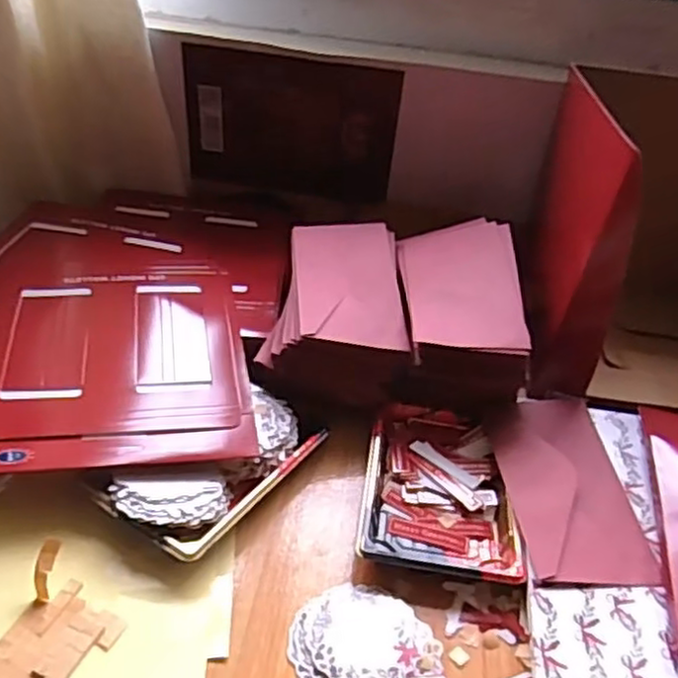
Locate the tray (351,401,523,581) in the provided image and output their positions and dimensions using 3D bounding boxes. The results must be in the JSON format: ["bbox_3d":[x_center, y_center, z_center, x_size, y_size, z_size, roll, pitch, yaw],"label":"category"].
[{"bbox_3d":[0.075,0.110,0.527,0.108,0.029,0.150,9,36,3],"label":"tray"}]

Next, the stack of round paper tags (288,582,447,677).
[{"bbox_3d":[0.020,0.187,0.426,0.096,0.007,0.079,25,40,24],"label":"stack of round paper tags"}]

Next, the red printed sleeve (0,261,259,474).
[{"bbox_3d":[-0.182,0.008,0.579,0.200,0.008,0.246,-2,40,-14],"label":"red printed sleeve"}]

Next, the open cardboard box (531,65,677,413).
[{"bbox_3d":[0.302,-0.087,0.655,0.209,0.242,0.260,9,35,4],"label":"open cardboard box"}]

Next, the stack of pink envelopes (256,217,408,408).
[{"bbox_3d":[-0.005,-0.031,0.630,0.117,0.063,0.197,4,36,-4],"label":"stack of pink envelopes"}]

